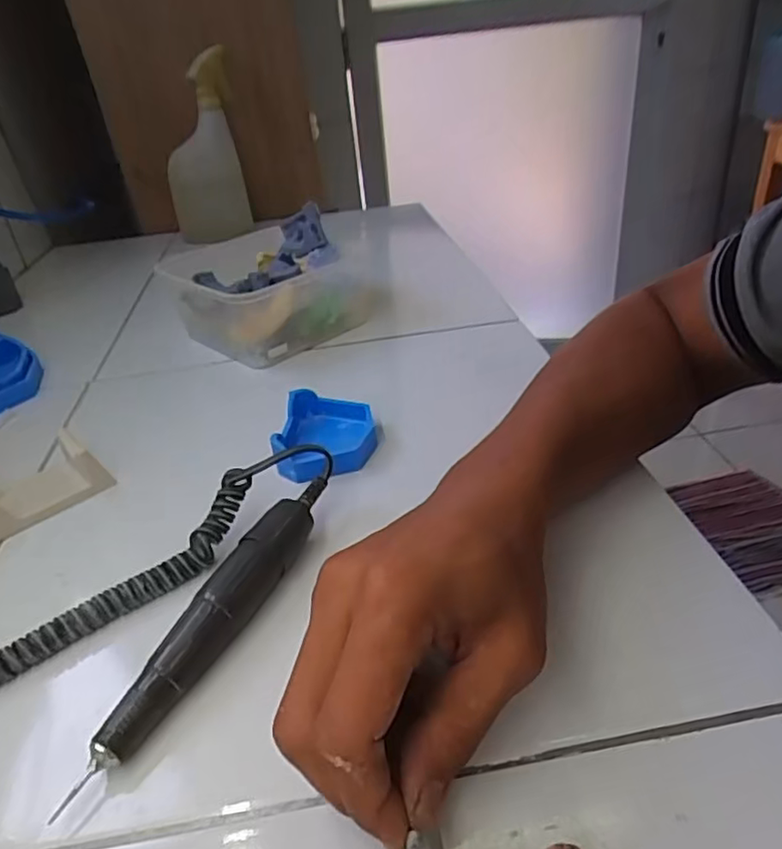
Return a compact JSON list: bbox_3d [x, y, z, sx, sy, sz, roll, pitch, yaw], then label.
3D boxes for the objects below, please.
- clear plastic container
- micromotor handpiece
[{"bbox_3d":[-0.113,-0.131,0.604,0.158,0.086,0.123,-30,39,-33],"label":"clear plastic container"},{"bbox_3d":[-0.080,0.088,0.300,0.024,0.026,0.179,9,35,22],"label":"micromotor handpiece"}]

